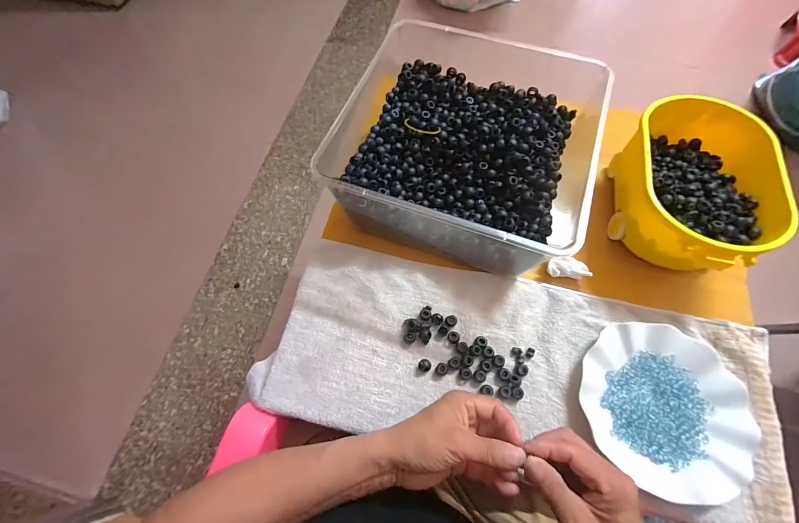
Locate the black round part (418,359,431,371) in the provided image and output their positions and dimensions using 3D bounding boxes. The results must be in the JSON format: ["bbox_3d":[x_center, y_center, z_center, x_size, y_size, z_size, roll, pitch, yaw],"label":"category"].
[{"bbox_3d":[0.032,0.129,0.417,0.015,0.010,0.014,0,66,1],"label":"black round part"}]

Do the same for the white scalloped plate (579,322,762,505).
[{"bbox_3d":[0.304,0.168,0.389,0.181,0.024,0.176,0,66,1],"label":"white scalloped plate"}]

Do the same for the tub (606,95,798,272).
[{"bbox_3d":[0.388,-0.101,0.451,0.159,0.087,0.249,10,67,5],"label":"tub"}]

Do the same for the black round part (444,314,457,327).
[{"bbox_3d":[0.067,0.078,0.437,0.015,0.008,0.017,30,70,13],"label":"black round part"}]

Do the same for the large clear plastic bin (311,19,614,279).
[{"bbox_3d":[0.097,-0.174,0.477,0.292,0.140,0.342,19,68,9],"label":"large clear plastic bin"}]

